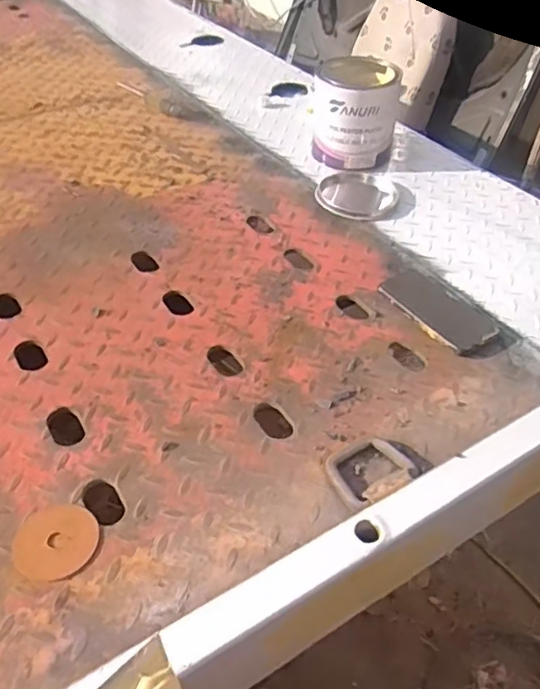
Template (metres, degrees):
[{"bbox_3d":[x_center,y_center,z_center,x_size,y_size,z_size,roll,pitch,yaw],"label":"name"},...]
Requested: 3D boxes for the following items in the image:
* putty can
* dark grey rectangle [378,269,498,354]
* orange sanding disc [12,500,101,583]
[{"bbox_3d":[0.153,-0.415,1.087,0.152,0.164,0.144,7,43,6],"label":"putty can"},{"bbox_3d":[0.222,-0.049,0.815,0.082,0.008,0.167,-24,48,-24],"label":"dark grey rectangle"},{"bbox_3d":[-0.197,0.180,0.557,0.072,0.004,0.074,0,43,0],"label":"orange sanding disc"}]

